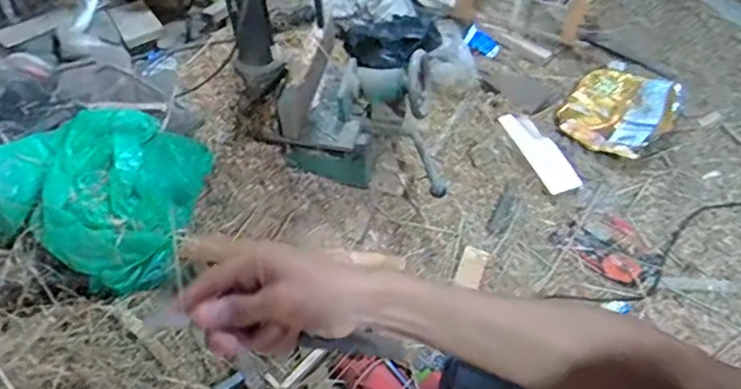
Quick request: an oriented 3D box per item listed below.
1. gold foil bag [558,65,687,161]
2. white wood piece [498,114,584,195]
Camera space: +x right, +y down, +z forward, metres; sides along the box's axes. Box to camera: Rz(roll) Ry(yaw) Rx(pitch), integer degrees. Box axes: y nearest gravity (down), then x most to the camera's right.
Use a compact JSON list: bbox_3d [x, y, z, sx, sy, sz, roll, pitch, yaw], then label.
[{"bbox_3d":[0.568,-0.205,1.311,0.298,0.054,0.225,-36,59,-24],"label":"gold foil bag"},{"bbox_3d":[0.364,-0.096,1.239,0.073,0.018,0.229,-18,54,-12],"label":"white wood piece"}]

